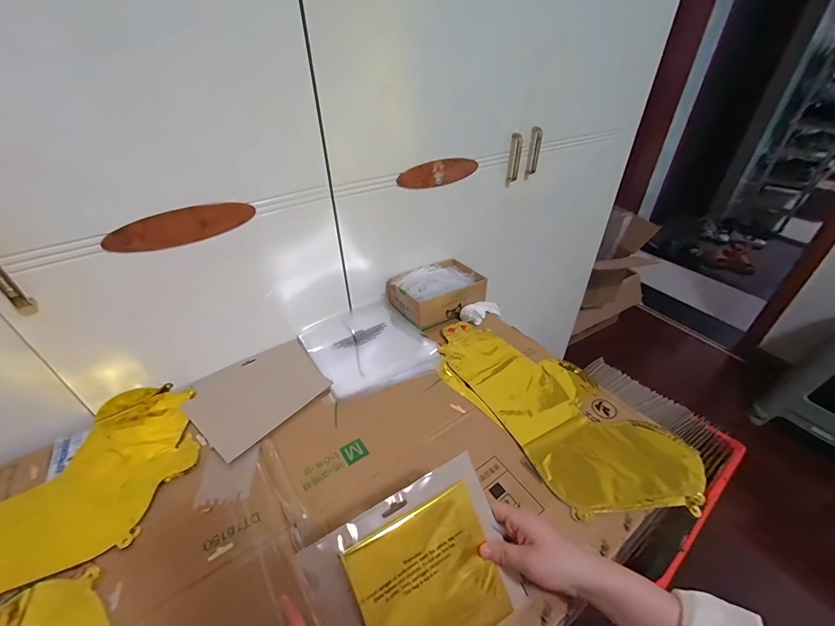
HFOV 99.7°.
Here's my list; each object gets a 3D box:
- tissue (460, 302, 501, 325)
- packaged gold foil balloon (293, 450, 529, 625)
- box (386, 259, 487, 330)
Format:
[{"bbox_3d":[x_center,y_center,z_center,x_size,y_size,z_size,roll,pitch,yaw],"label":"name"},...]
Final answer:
[{"bbox_3d":[0.142,-0.005,0.771,0.104,0.032,0.040,-14,37,-37],"label":"tissue"},{"bbox_3d":[0.004,0.262,0.350,0.191,0.009,0.161,-20,84,-26],"label":"packaged gold foil balloon"},{"bbox_3d":[0.048,-0.051,0.780,0.193,0.076,0.135,-23,43,-25],"label":"box"}]

